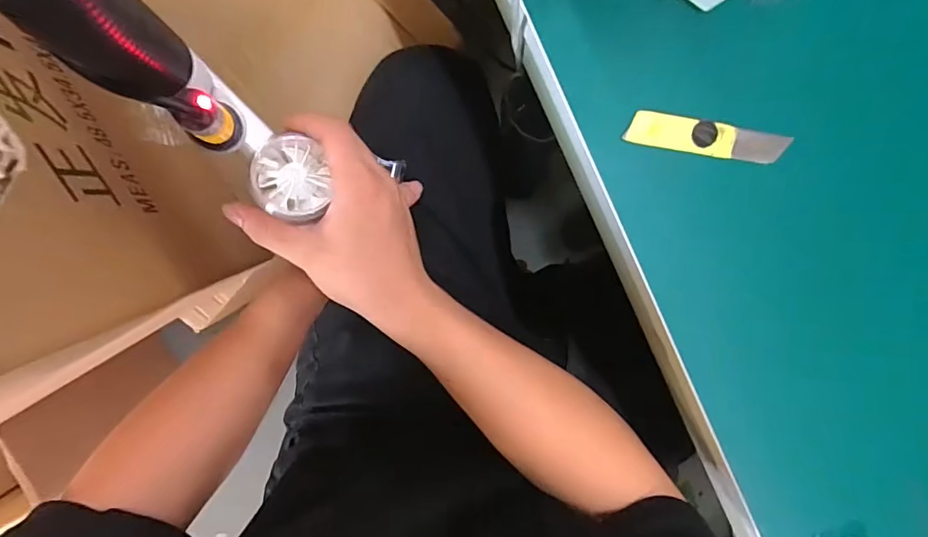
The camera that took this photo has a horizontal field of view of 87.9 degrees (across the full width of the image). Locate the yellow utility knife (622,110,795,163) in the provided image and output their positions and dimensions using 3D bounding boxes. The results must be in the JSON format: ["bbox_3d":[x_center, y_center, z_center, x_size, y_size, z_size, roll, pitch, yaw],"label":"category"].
[{"bbox_3d":[0.143,-0.077,0.283,0.094,0.004,0.019,8,99,-4],"label":"yellow utility knife"}]

